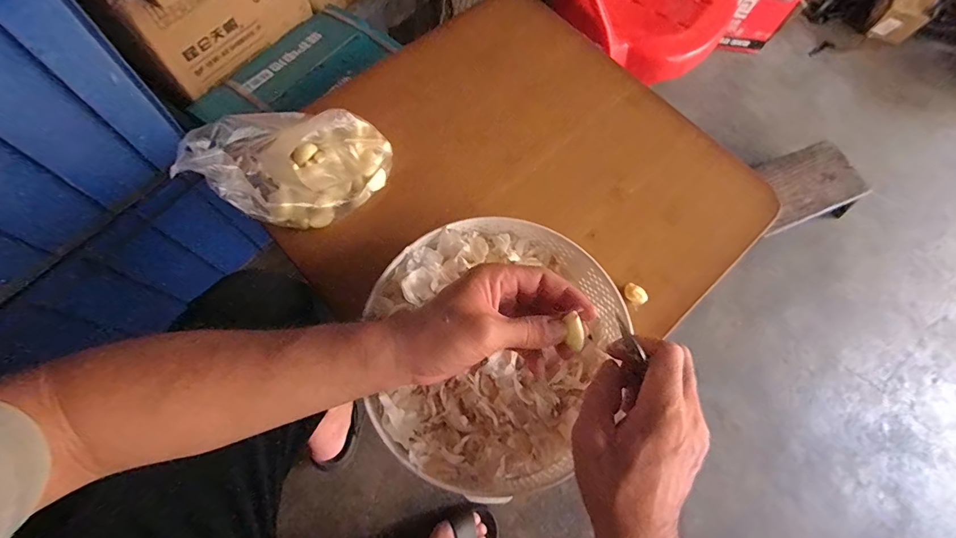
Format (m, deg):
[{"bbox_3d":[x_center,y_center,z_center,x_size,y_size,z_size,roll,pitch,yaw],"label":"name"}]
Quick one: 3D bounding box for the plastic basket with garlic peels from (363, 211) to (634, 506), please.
[{"bbox_3d":[0.009,0.067,0.384,0.209,0.067,0.241,22,69,8],"label":"plastic basket with garlic peels"}]

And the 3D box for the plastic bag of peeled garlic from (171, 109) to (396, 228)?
[{"bbox_3d":[-0.177,-0.105,0.423,0.169,0.094,0.107,-10,69,-5],"label":"plastic bag of peeled garlic"}]

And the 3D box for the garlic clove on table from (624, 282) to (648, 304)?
[{"bbox_3d":[0.163,0.027,0.437,0.024,0.015,0.016,43,74,15],"label":"garlic clove on table"}]

